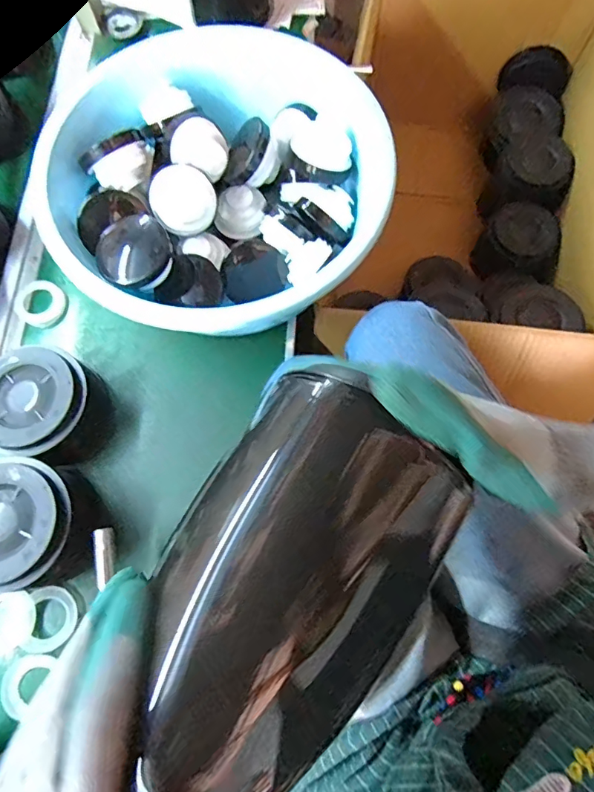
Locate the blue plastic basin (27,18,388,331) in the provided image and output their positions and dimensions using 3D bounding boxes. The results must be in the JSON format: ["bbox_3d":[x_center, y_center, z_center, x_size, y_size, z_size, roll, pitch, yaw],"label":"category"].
[{"bbox_3d":[-0.104,-0.263,0.558,0.358,0.112,0.348,0,72,1],"label":"blue plastic basin"}]

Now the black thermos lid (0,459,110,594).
[{"bbox_3d":[-0.267,0.132,0.478,0.114,0.090,0.112,0,72,1],"label":"black thermos lid"}]

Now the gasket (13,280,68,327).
[{"bbox_3d":[-0.319,-0.116,0.598,0.056,0.009,0.064,-41,76,-11],"label":"gasket"}]

